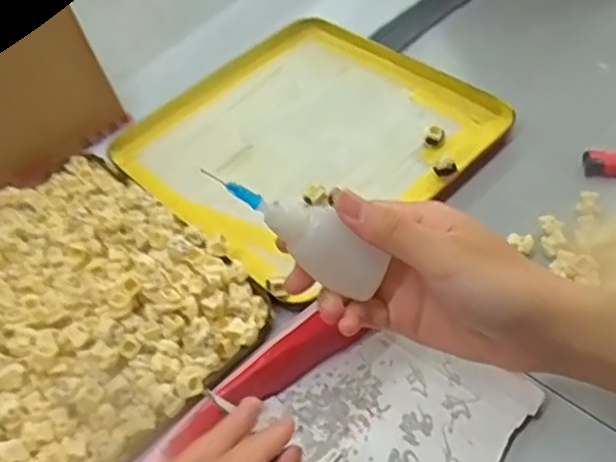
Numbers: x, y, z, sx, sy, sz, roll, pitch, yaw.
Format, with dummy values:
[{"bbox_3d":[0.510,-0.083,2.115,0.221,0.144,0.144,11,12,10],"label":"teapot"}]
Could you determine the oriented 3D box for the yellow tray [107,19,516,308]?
[{"bbox_3d":[-0.001,-0.077,0.499,0.237,0.020,0.228,36,64,28],"label":"yellow tray"}]

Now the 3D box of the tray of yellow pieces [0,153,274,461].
[{"bbox_3d":[-0.176,0.055,0.394,0.232,0.033,0.235,-39,53,-23],"label":"tray of yellow pieces"}]

